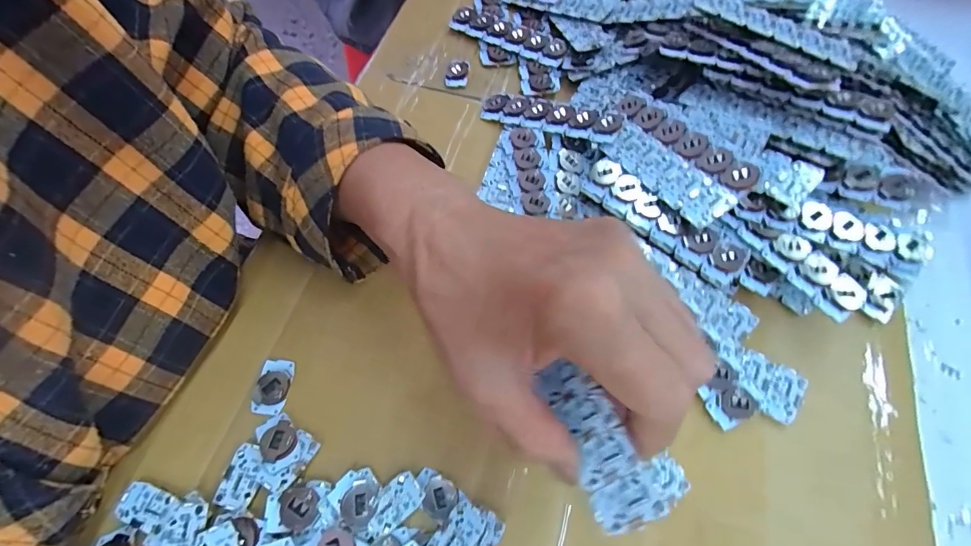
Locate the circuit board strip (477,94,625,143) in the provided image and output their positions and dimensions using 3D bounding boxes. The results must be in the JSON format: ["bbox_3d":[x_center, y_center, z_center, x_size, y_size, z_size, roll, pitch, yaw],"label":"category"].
[{"bbox_3d":[0.045,-0.115,0.311,0.106,0.005,0.026,21,81,27],"label":"circuit board strip"}]

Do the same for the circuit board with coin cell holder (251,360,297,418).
[{"bbox_3d":[-0.119,0.064,0.238,0.017,0.006,0.029,7,65,3],"label":"circuit board with coin cell holder"}]

